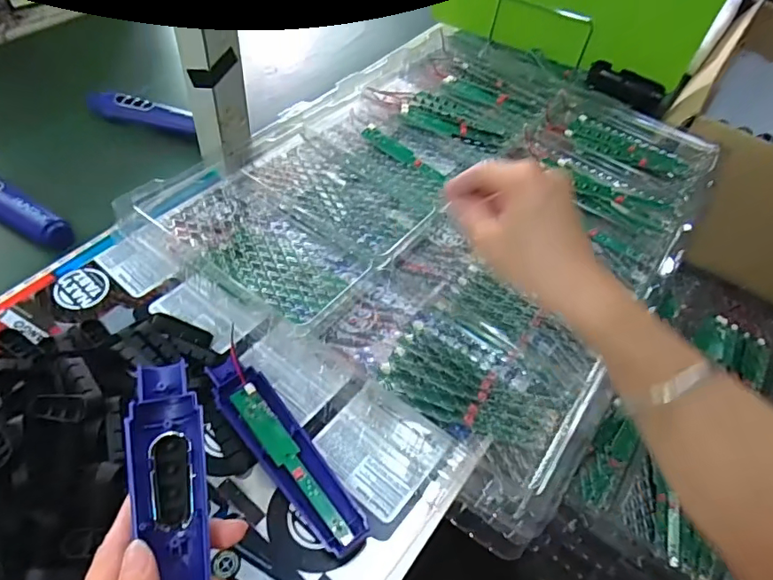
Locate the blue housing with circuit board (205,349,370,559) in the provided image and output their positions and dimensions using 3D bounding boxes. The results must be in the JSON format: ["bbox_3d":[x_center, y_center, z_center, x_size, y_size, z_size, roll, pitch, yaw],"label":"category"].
[{"bbox_3d":[-0.075,0.115,0.373,0.038,0.019,0.167,-34,63,-28],"label":"blue housing with circuit board"}]

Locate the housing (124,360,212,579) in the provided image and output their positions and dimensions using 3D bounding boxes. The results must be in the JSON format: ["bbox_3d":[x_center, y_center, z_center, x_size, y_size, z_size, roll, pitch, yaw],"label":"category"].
[{"bbox_3d":[-0.112,0.125,0.271,0.037,0.020,0.167,-11,67,-14],"label":"housing"}]

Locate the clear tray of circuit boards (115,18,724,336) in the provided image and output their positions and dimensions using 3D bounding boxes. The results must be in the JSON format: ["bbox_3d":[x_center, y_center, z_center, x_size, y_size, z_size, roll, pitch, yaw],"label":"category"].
[{"bbox_3d":[0.115,-0.139,0.595,0.433,0.053,0.634,33,56,19],"label":"clear tray of circuit boards"}]

